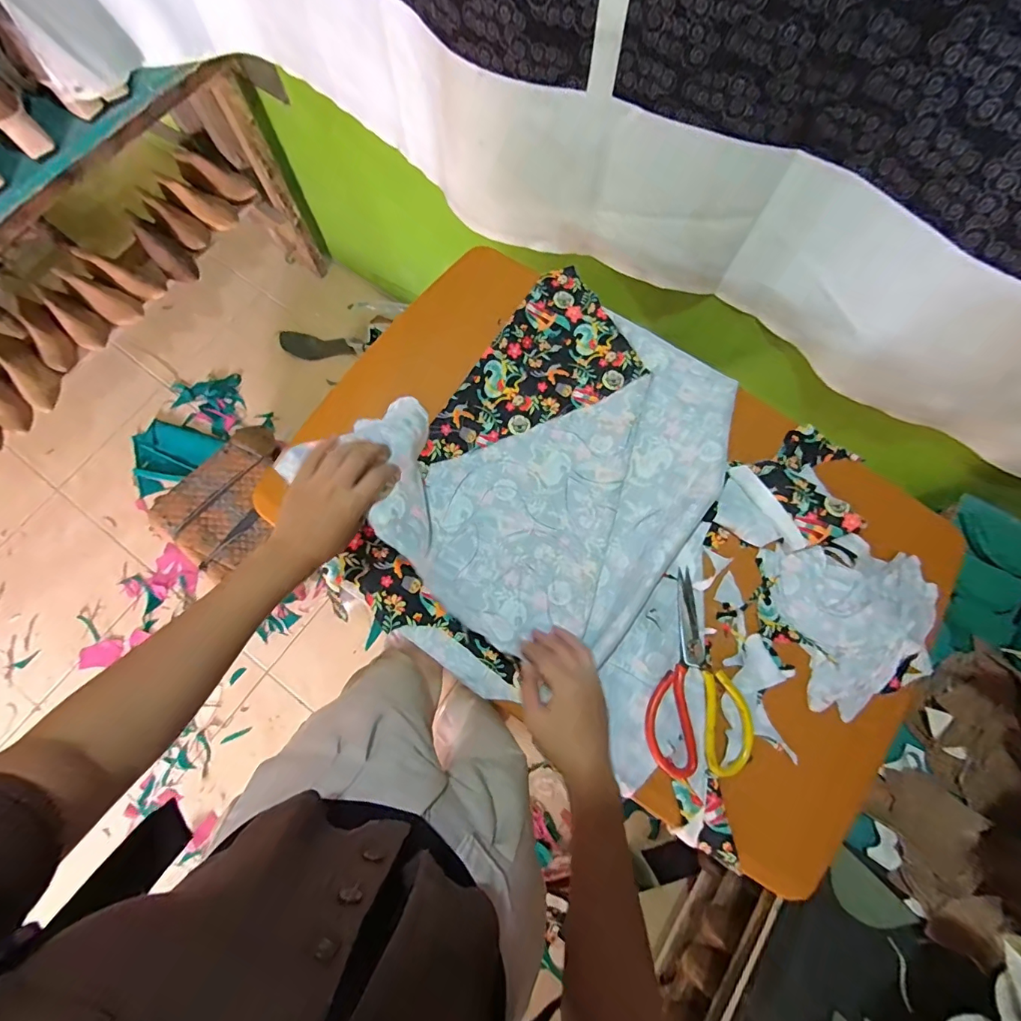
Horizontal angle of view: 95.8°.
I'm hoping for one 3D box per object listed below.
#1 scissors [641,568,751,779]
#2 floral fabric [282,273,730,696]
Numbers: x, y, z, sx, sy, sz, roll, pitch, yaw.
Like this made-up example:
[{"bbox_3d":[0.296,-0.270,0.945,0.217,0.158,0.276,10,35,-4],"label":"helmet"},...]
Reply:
[{"bbox_3d":[0.212,0.179,0.500,0.106,0.008,0.207,15,76,3],"label":"scissors"},{"bbox_3d":[0.039,-0.050,0.520,0.350,0.082,0.479,44,80,9],"label":"floral fabric"}]

